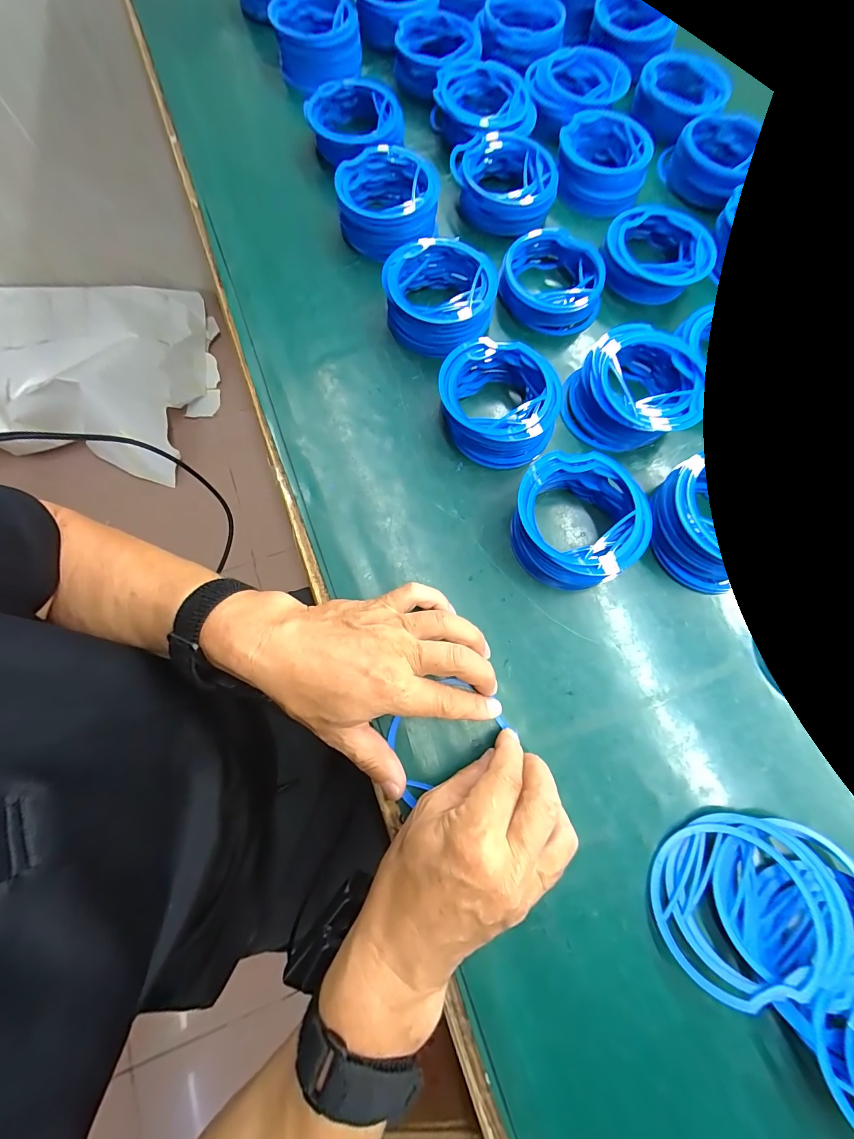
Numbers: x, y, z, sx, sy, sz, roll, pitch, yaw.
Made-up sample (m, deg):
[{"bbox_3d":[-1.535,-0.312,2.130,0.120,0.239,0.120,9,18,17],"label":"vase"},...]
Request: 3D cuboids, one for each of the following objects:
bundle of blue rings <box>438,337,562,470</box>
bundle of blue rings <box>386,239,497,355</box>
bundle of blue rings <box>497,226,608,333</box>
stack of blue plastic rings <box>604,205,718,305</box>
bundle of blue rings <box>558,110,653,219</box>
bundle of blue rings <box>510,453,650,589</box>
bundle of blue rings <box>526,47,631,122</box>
[{"bbox_3d":[0.060,-0.144,0.336,0.099,0.038,0.101,2,74,-2],"label":"bundle of blue rings"},{"bbox_3d":[0.010,-0.249,0.359,0.099,0.041,0.095,1,74,-2],"label":"bundle of blue rings"},{"bbox_3d":[0.122,-0.285,0.385,0.099,0.039,0.089,2,74,-2],"label":"bundle of blue rings"},{"bbox_3d":[0.225,-0.321,0.392,0.100,0.042,0.087,5,74,-1],"label":"stack of blue plastic rings"},{"bbox_3d":[0.192,-0.451,0.433,0.100,0.048,0.090,19,74,3],"label":"bundle of blue rings"},{"bbox_3d":[0.118,-0.038,0.310,0.100,0.039,0.101,1,74,-2],"label":"bundle of blue rings"},{"bbox_3d":[0.164,-0.554,0.441,0.100,0.026,0.105,1,74,-2],"label":"bundle of blue rings"}]

